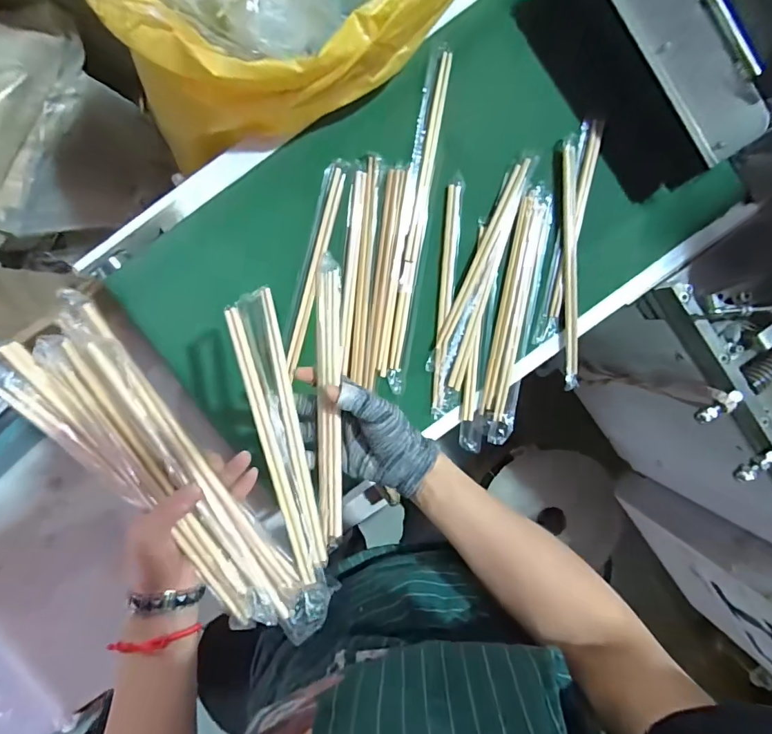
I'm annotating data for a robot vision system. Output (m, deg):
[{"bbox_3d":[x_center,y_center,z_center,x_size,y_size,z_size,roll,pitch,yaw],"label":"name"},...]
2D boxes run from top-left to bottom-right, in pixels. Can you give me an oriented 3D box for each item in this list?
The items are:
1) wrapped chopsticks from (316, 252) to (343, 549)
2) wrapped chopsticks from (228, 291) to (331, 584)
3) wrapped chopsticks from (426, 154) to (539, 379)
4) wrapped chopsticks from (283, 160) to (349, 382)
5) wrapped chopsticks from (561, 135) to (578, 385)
[{"bbox_3d":[-0.051,0.030,0.389,0.021,0.010,0.254,0,89,-1],"label":"wrapped chopsticks"},{"bbox_3d":[-0.090,0.055,0.369,0.040,0.024,0.237,-14,86,1],"label":"wrapped chopsticks"},{"bbox_3d":[0.109,-0.121,0.520,0.019,0.009,0.268,24,96,-3],"label":"wrapped chopsticks"},{"bbox_3d":[-0.089,-0.115,0.517,0.025,0.004,0.255,15,96,-2],"label":"wrapped chopsticks"},{"bbox_3d":[0.224,-0.119,0.522,0.017,0.010,0.289,-3,97,0],"label":"wrapped chopsticks"}]

